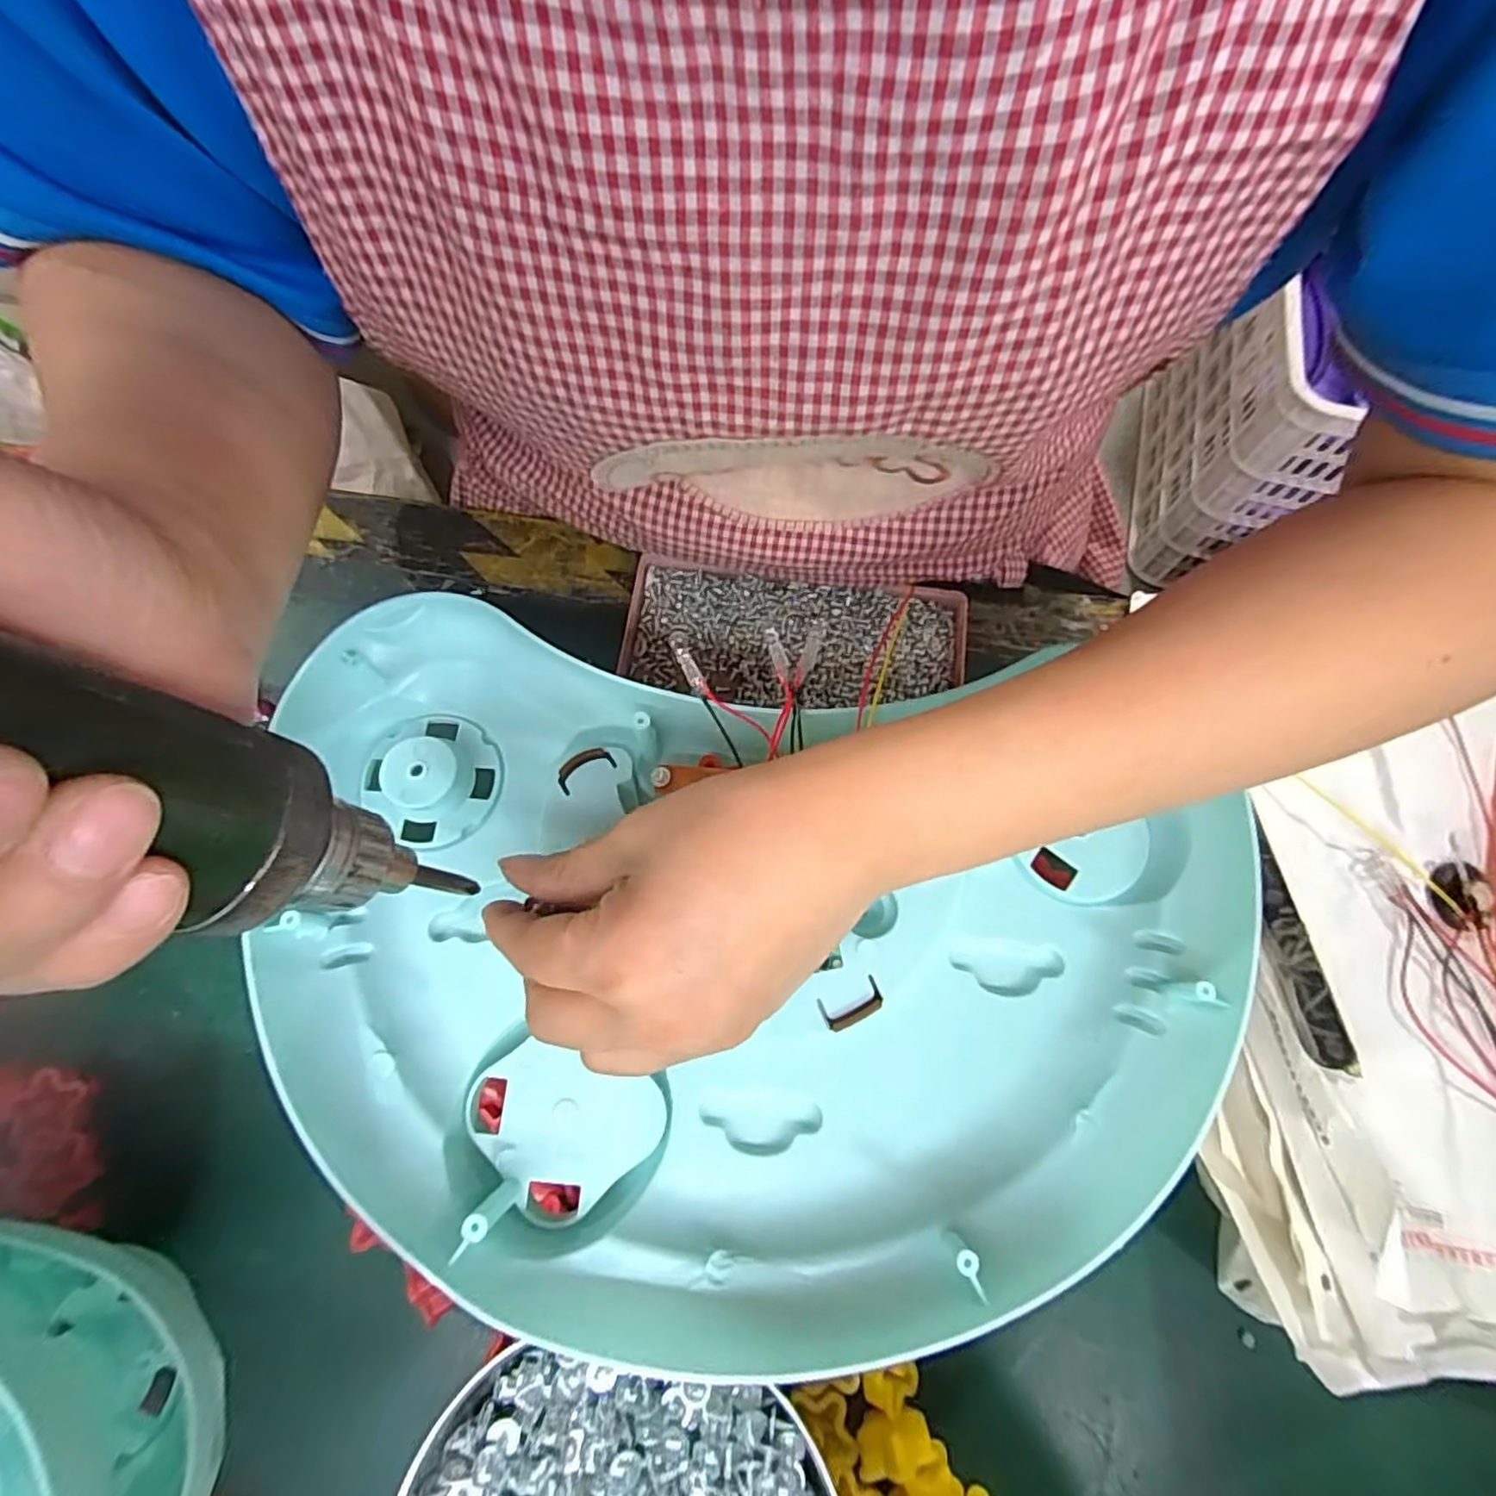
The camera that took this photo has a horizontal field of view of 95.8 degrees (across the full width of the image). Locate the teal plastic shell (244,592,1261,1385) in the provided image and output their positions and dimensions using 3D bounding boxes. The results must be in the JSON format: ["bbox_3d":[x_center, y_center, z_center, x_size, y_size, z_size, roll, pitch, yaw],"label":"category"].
[{"bbox_3d":[-0.009,0.068,0.235,0.340,0.051,0.225,10,74,5],"label":"teal plastic shell"}]

